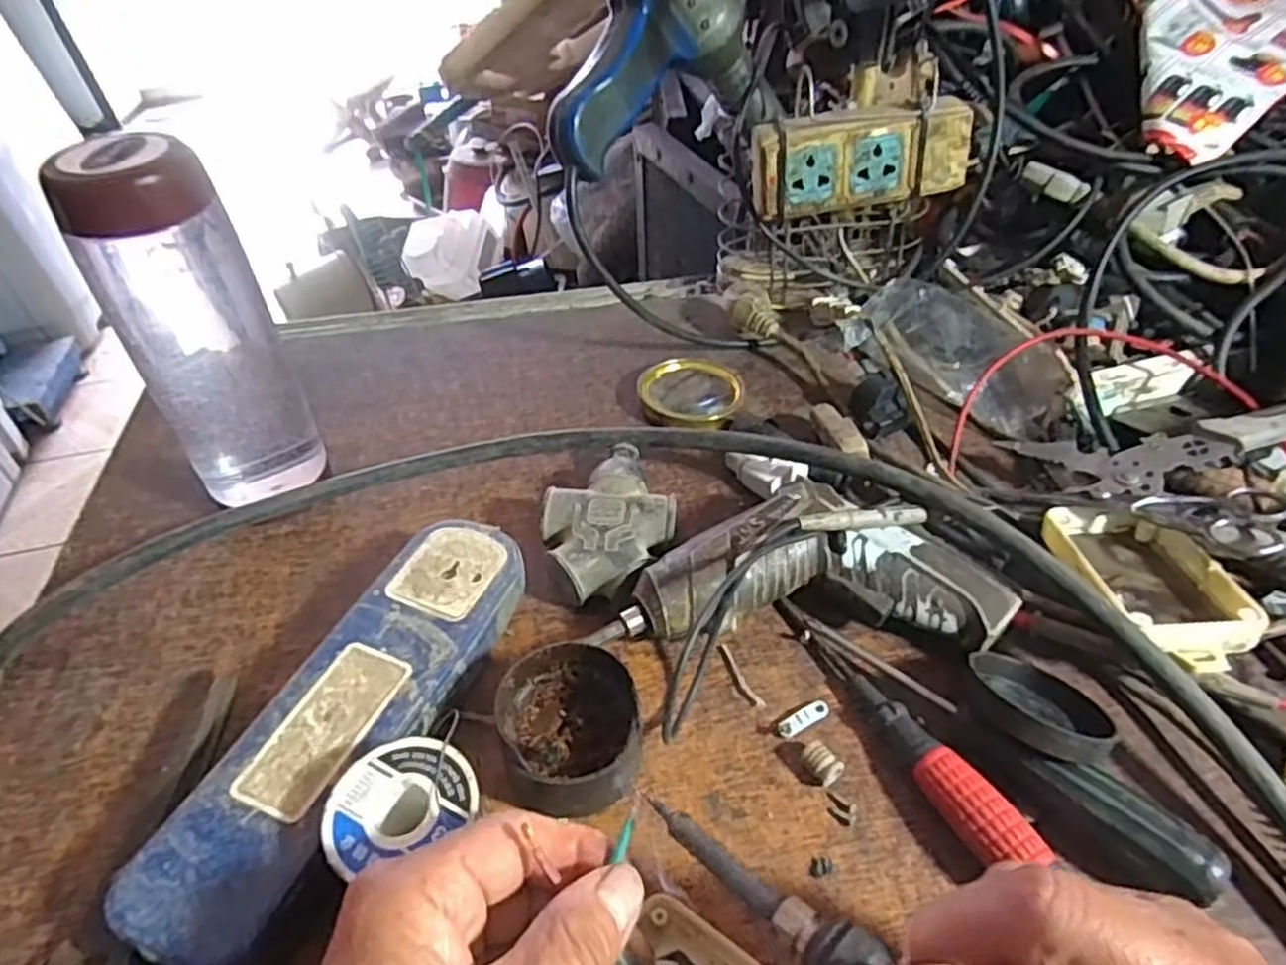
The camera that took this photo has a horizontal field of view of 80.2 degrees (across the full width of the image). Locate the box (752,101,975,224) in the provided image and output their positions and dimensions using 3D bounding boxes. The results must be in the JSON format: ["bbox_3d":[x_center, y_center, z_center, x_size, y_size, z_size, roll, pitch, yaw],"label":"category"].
[{"bbox_3d":[0.137,-0.210,0.488,0.135,0.056,0.036,-5,44,-1],"label":"box"}]

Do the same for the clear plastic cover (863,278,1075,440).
[{"bbox_3d":[0.212,-0.086,0.504,0.139,0.058,0.034,44,22,27],"label":"clear plastic cover"}]

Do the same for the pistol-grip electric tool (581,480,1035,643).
[{"bbox_3d":[0.074,0.040,0.362,0.184,0.044,0.077,-1,44,4],"label":"pistol-grip electric tool"}]

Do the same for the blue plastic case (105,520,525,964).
[{"bbox_3d":[-0.121,0.096,0.322,0.064,0.029,0.198,17,48,20],"label":"blue plastic case"}]

